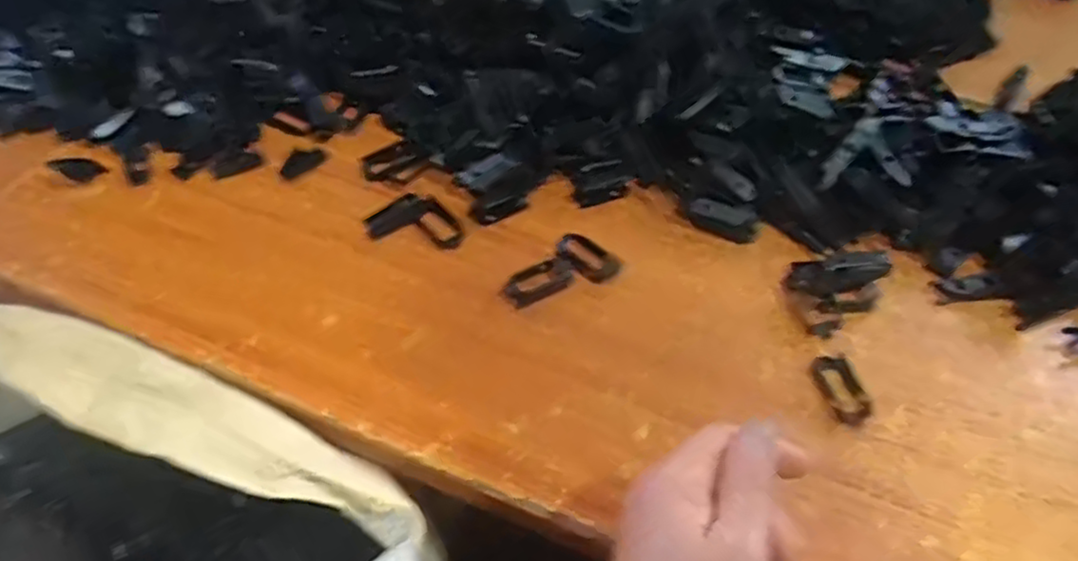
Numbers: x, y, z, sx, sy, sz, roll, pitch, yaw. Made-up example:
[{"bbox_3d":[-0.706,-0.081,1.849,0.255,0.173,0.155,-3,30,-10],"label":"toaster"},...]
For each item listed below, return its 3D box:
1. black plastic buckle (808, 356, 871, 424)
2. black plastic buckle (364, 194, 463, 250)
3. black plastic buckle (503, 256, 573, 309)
[{"bbox_3d":[0.189,0.067,0.462,0.028,0.011,0.046,-15,53,-12],"label":"black plastic buckle"},{"bbox_3d":[-0.089,-0.045,0.537,0.071,0.008,0.042,9,52,7],"label":"black plastic buckle"},{"bbox_3d":[0.000,-0.002,0.510,0.051,0.009,0.029,-23,55,-17],"label":"black plastic buckle"}]

